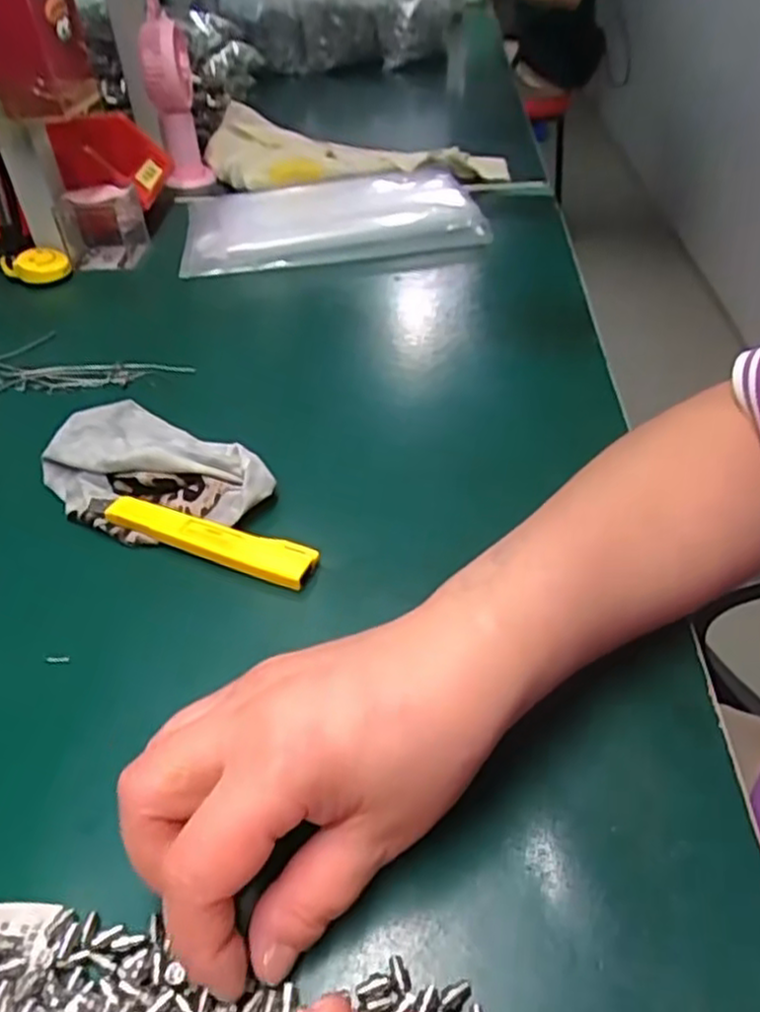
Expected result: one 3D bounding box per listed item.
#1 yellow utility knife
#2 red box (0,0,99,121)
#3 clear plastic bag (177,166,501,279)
[{"bbox_3d":[-0.091,0.013,0.352,0.127,0.009,0.019,14,44,19],"label":"yellow utility knife"},{"bbox_3d":[-0.261,-0.354,0.537,0.062,0.096,0.068,8,42,13],"label":"red box"},{"bbox_3d":[-0.048,-0.273,0.673,0.272,0.041,0.203,-7,41,-4],"label":"clear plastic bag"}]

